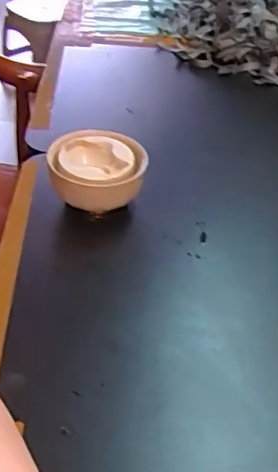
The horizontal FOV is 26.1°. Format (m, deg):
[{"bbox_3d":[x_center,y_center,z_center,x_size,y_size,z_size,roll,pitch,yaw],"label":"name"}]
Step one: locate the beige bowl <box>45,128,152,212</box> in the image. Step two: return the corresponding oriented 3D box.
[{"bbox_3d":[-0.040,-0.055,0.577,0.092,0.058,0.086,8,40,3],"label":"beige bowl"}]

